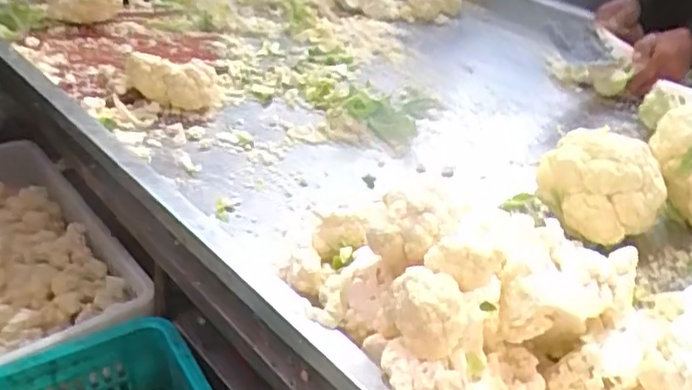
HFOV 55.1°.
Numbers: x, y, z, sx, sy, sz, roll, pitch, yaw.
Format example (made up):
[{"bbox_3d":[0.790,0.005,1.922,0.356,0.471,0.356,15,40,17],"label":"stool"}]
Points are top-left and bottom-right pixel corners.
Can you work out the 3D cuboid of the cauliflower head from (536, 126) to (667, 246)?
[{"bbox_3d":[0.306,-0.016,0.801,0.106,0.095,0.130,-16,37,-28],"label":"cauliflower head"}]

